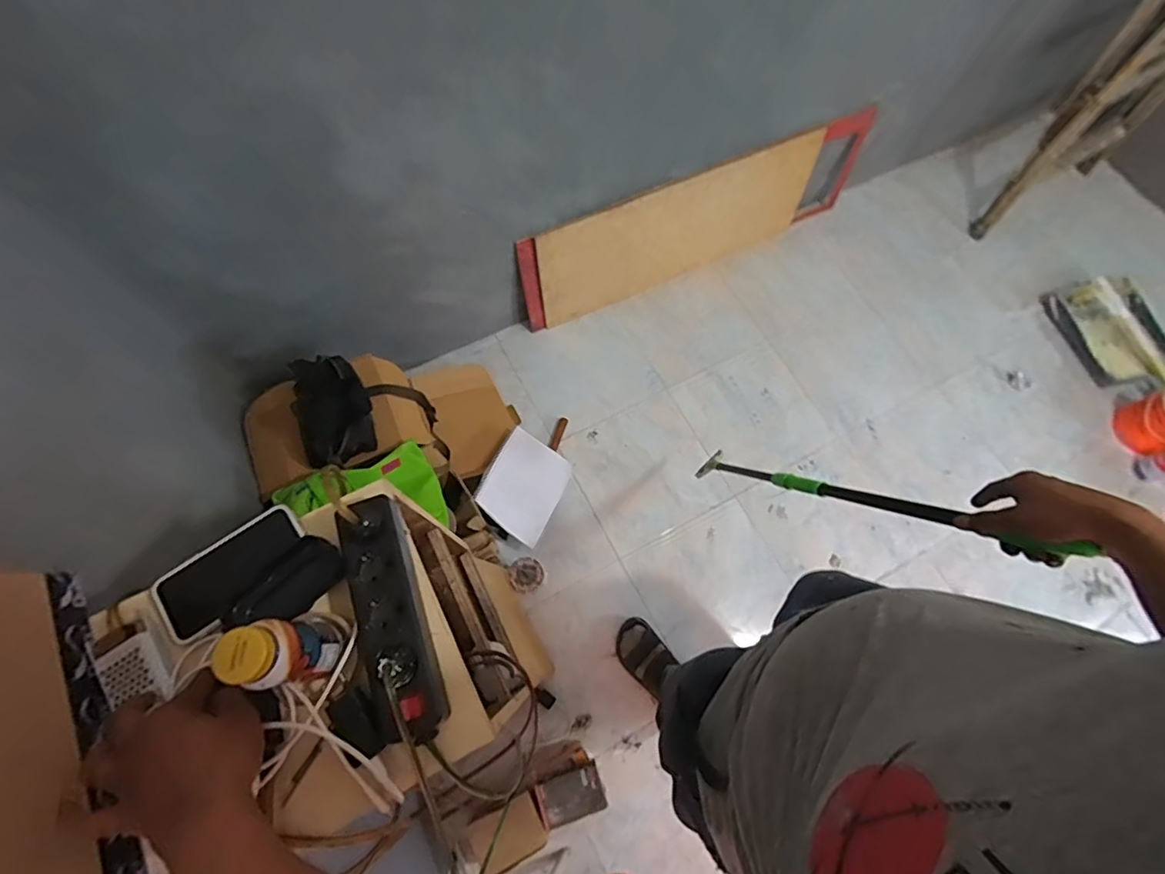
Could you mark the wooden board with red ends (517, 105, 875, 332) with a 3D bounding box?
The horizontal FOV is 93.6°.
[{"bbox_3d":[0.339,-0.635,1.638,1.106,0.375,0.052,-23,64,-5],"label":"wooden board with red ends"}]

